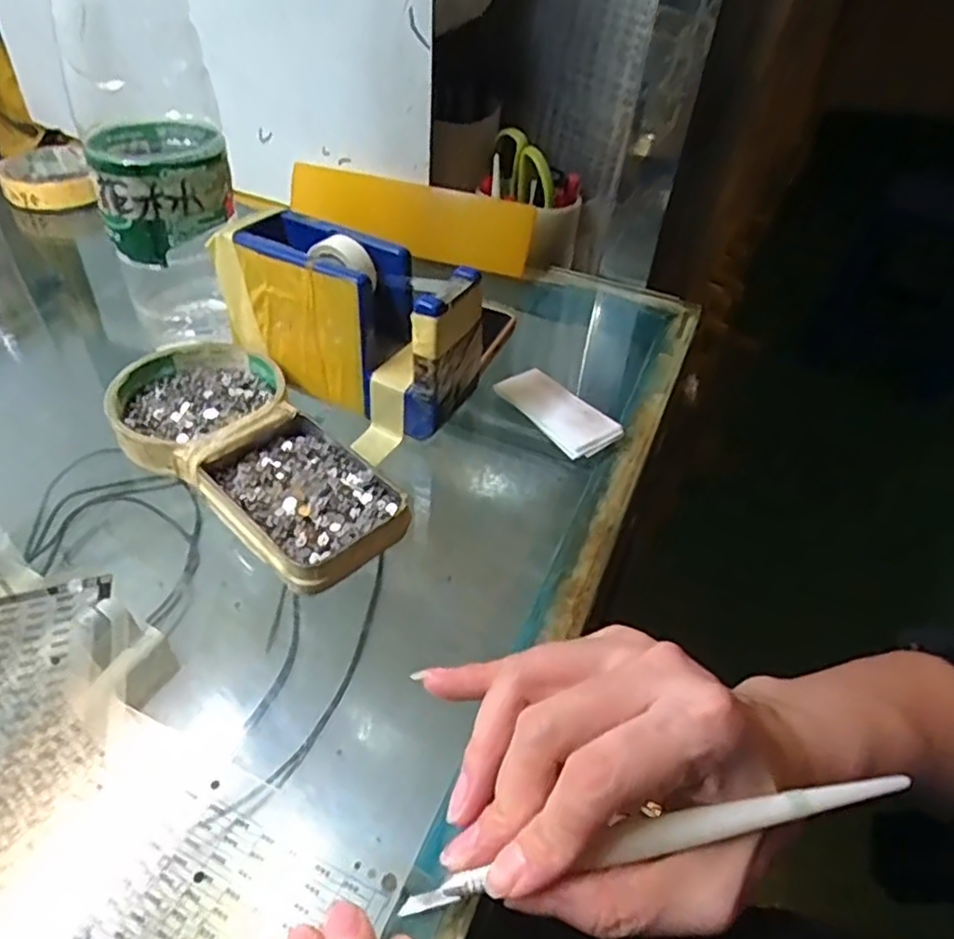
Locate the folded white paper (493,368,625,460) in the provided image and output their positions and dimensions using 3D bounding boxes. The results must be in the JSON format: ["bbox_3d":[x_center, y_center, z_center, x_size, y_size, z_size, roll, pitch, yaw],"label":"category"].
[{"bbox_3d":[0.044,-0.031,0.371,0.037,0.012,0.069,-28,52,-30],"label":"folded white paper"}]

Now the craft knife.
[{"bbox_3d":[0.050,0.107,0.197,0.147,0.005,0.010,-14,45,1],"label":"craft knife"}]

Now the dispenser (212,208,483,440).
[{"bbox_3d":[-0.080,-0.084,0.354,0.100,0.074,0.049,24,47,20],"label":"dispenser"}]

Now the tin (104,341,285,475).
[{"bbox_3d":[-0.141,-0.036,0.341,0.080,0.015,0.082,2,43,-2],"label":"tin"}]

